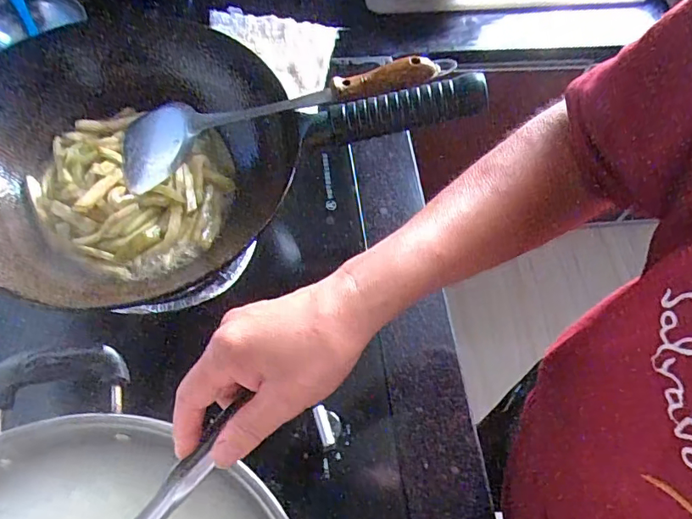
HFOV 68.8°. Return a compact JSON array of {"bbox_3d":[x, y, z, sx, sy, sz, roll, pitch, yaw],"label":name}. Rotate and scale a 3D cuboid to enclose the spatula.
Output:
[{"bbox_3d":[-0.068,-0.151,0.502,0.342,0.042,0.077,-13,62,10],"label":"spatula"}]

